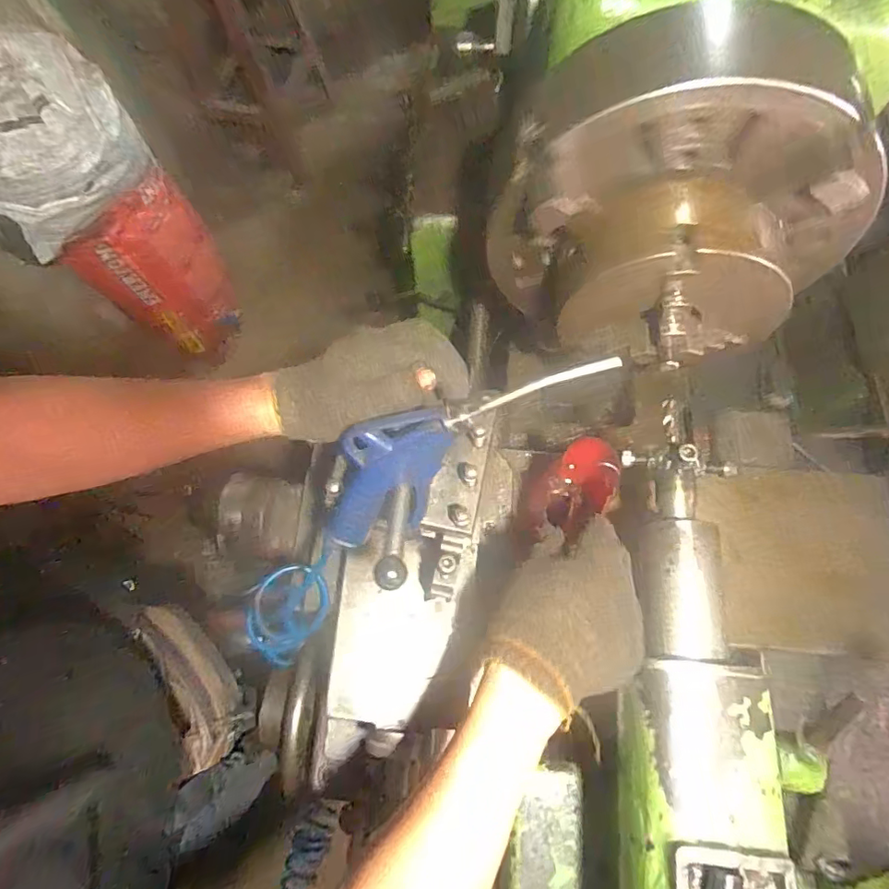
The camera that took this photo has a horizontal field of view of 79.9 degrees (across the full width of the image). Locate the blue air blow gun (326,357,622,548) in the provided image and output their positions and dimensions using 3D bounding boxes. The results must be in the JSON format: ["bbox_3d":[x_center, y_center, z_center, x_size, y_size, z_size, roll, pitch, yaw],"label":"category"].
[{"bbox_3d":[-0.006,-0.004,0.391,0.262,0.032,0.082,-33,113,28],"label":"blue air blow gun"}]

